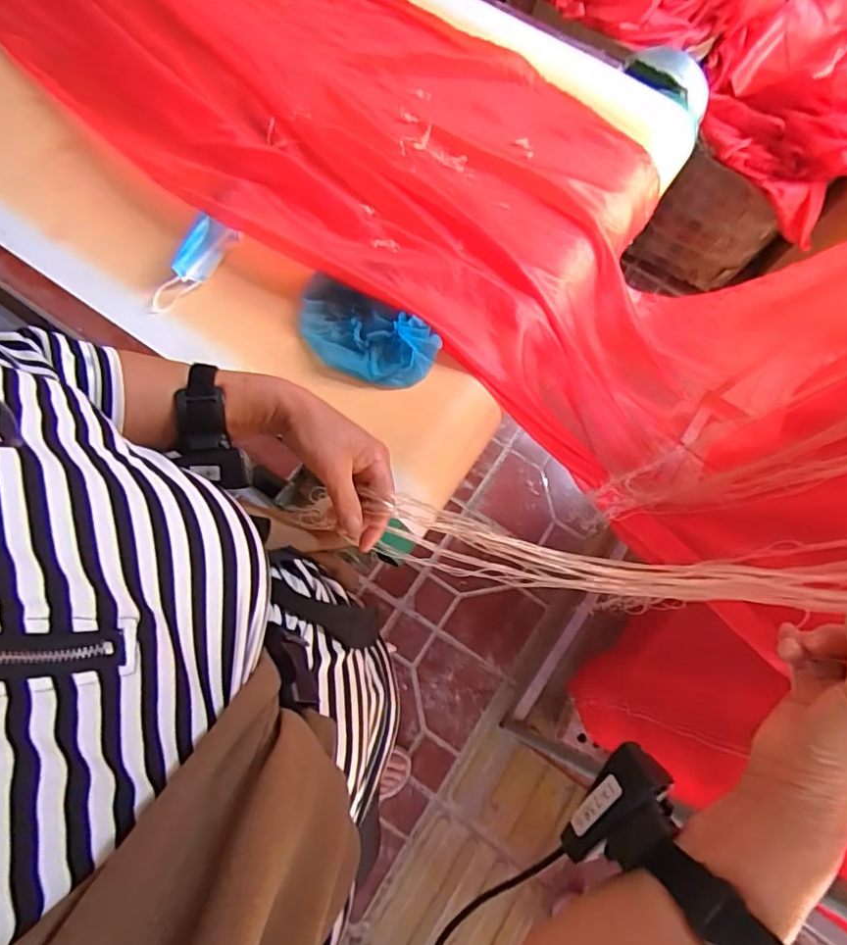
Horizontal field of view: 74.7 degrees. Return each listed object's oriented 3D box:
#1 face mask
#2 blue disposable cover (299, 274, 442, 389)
[{"bbox_3d":[-0.321,-0.284,0.761,0.050,0.037,0.149,37,74,9],"label":"face mask"},{"bbox_3d":[-0.083,-0.181,0.733,0.198,0.039,0.100,28,77,7],"label":"blue disposable cover"}]

